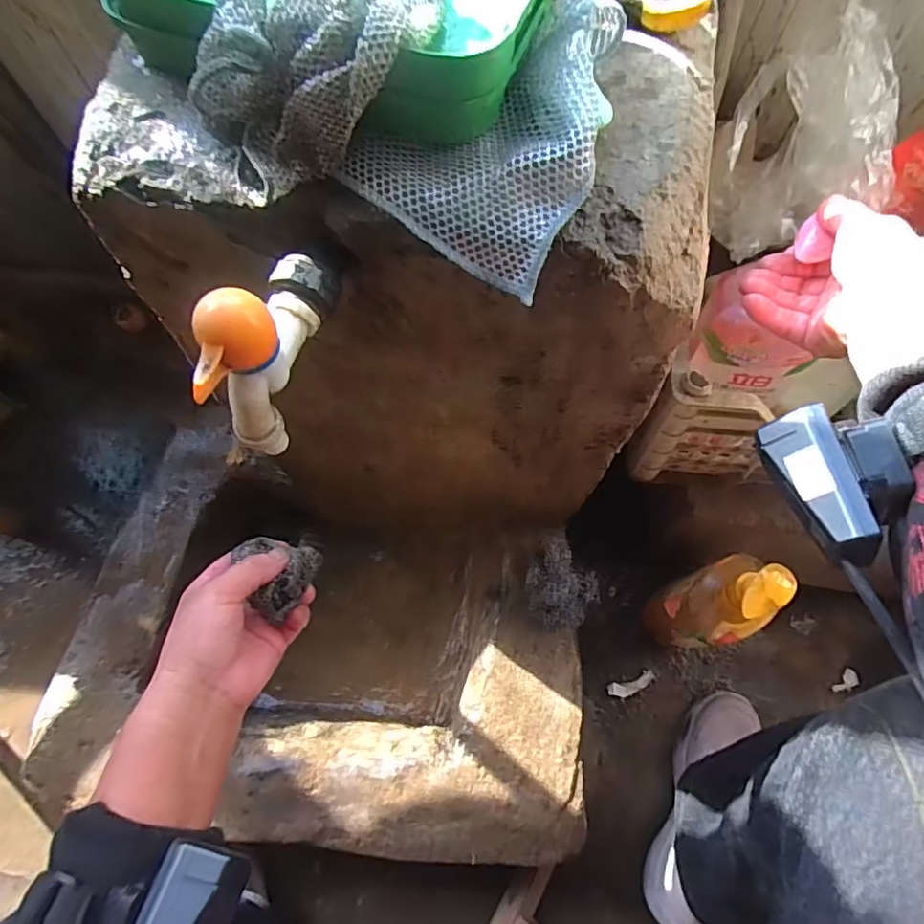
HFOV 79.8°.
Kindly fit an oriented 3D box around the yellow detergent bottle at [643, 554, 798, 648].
[{"bbox_3d":[0.265,0.155,0.594,0.065,0.263,0.072,-20,70,-7],"label":"yellow detergent bottle"}]

